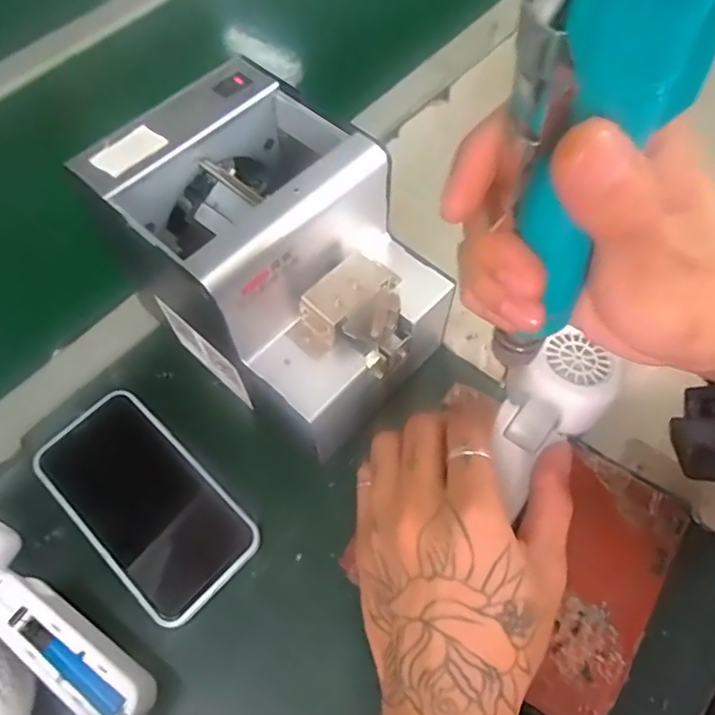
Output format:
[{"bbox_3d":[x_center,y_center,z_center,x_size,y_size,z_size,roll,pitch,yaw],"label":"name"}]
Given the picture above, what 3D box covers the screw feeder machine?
[{"bbox_3d":[-0.045,-0.058,0.341,0.171,0.131,0.120,38,69,21],"label":"screw feeder machine"}]

